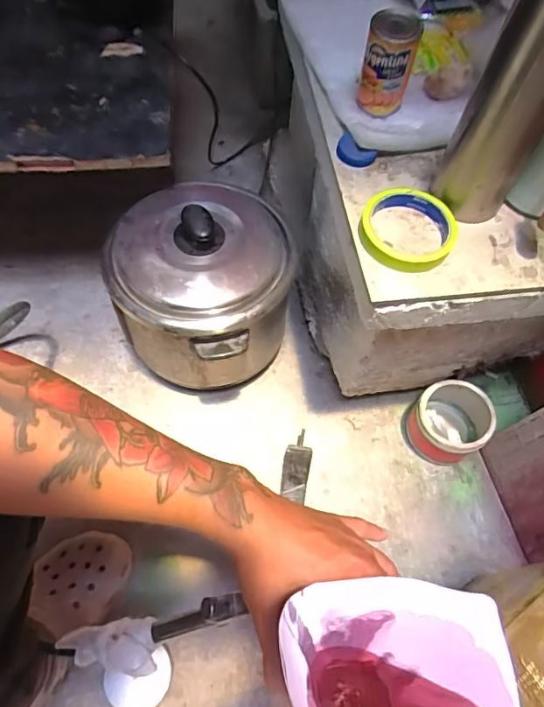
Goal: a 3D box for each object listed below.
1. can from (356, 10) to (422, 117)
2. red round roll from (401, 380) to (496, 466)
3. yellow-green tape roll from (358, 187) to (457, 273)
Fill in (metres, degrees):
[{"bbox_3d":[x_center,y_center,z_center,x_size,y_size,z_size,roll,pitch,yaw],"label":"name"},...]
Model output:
[{"bbox_3d":[0.124,-0.311,0.540,0.052,0.090,0.050,2,61,-3],"label":"can"},{"bbox_3d":[0.259,0.097,0.724,0.103,0.080,0.117,35,64,15],"label":"red round roll"},{"bbox_3d":[0.134,-0.122,0.485,0.092,0.020,0.085,1,61,-3],"label":"yellow-green tape roll"}]

